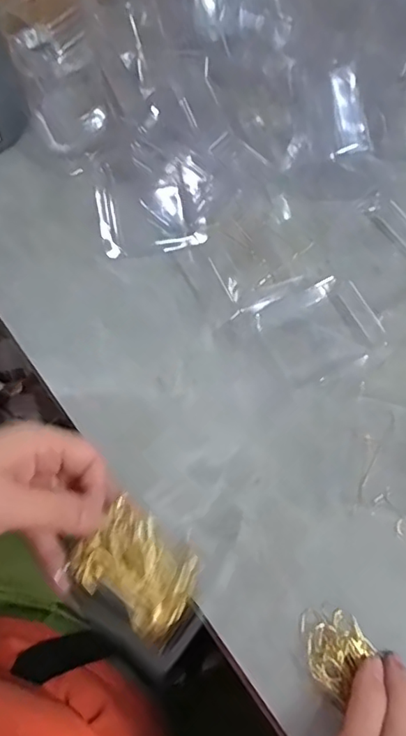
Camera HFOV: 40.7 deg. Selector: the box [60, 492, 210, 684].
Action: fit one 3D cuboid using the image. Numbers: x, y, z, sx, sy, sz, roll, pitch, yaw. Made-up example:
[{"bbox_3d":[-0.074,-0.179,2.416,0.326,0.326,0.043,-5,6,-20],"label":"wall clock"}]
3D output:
[{"bbox_3d":[-0.036,0.126,0.316,0.081,0.024,0.064,40,75,11],"label":"box"}]

